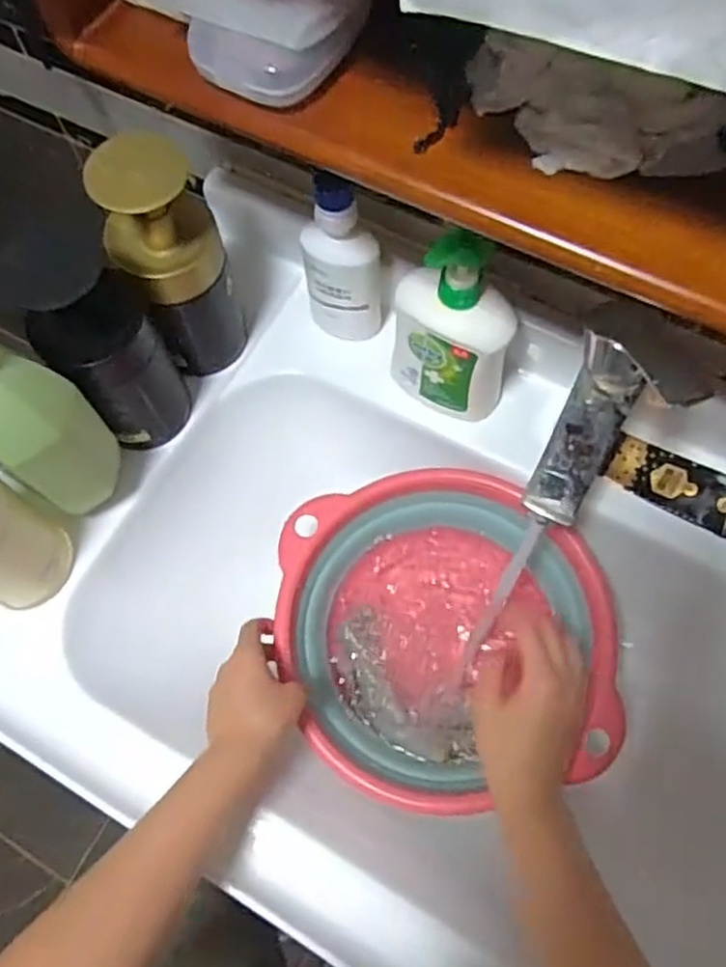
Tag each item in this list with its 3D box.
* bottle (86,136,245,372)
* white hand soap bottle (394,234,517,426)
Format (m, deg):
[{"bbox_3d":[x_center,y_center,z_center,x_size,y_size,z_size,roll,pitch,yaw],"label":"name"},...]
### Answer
[{"bbox_3d":[-0.141,-0.165,0.548,0.071,0.195,0.074,-22,70,-6],"label":"bottle"},{"bbox_3d":[0.067,-0.113,0.542,0.095,0.164,0.050,21,71,9],"label":"white hand soap bottle"}]

